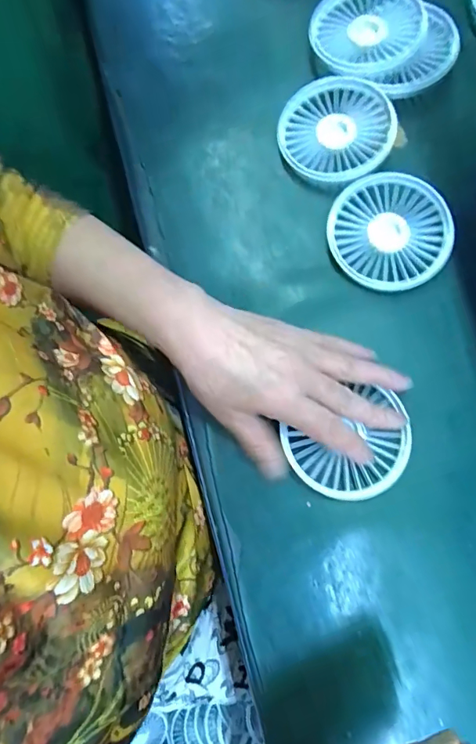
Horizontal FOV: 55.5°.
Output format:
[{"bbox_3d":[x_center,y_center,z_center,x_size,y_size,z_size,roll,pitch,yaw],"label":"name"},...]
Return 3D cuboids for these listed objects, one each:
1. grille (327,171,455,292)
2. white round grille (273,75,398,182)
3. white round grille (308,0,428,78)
[{"bbox_3d":[0.116,-0.107,0.343,0.089,0.021,0.087,0,74,1],"label":"grille"},{"bbox_3d":[0.079,-0.197,0.365,0.088,0.017,0.090,0,74,1],"label":"white round grille"},{"bbox_3d":[0.107,-0.286,0.378,0.089,0.020,0.095,0,74,1],"label":"white round grille"}]

